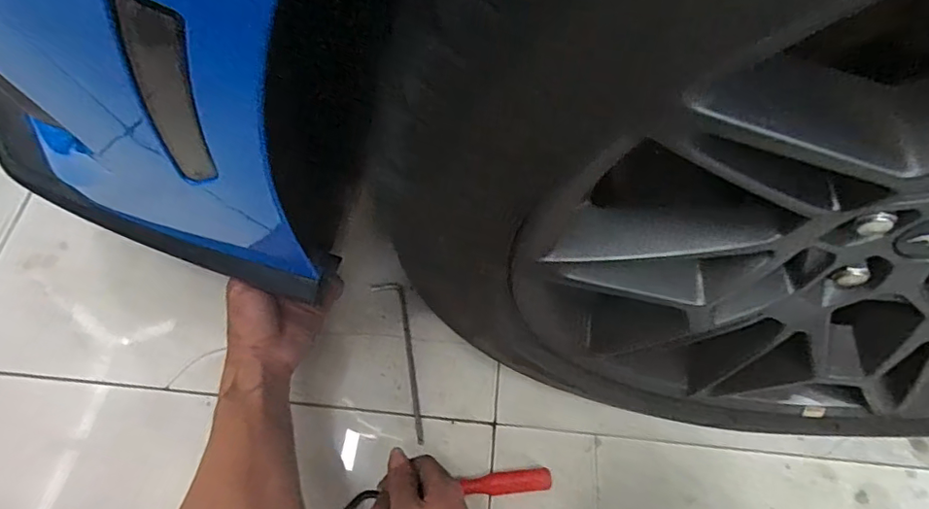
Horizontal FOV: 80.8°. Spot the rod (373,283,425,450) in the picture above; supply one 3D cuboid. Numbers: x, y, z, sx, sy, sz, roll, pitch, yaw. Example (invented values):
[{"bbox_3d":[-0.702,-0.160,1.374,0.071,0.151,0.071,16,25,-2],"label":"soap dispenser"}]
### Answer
[{"bbox_3d":[-0.067,0.114,0.598,0.032,0.006,0.181,-13,66,-8],"label":"rod"}]

